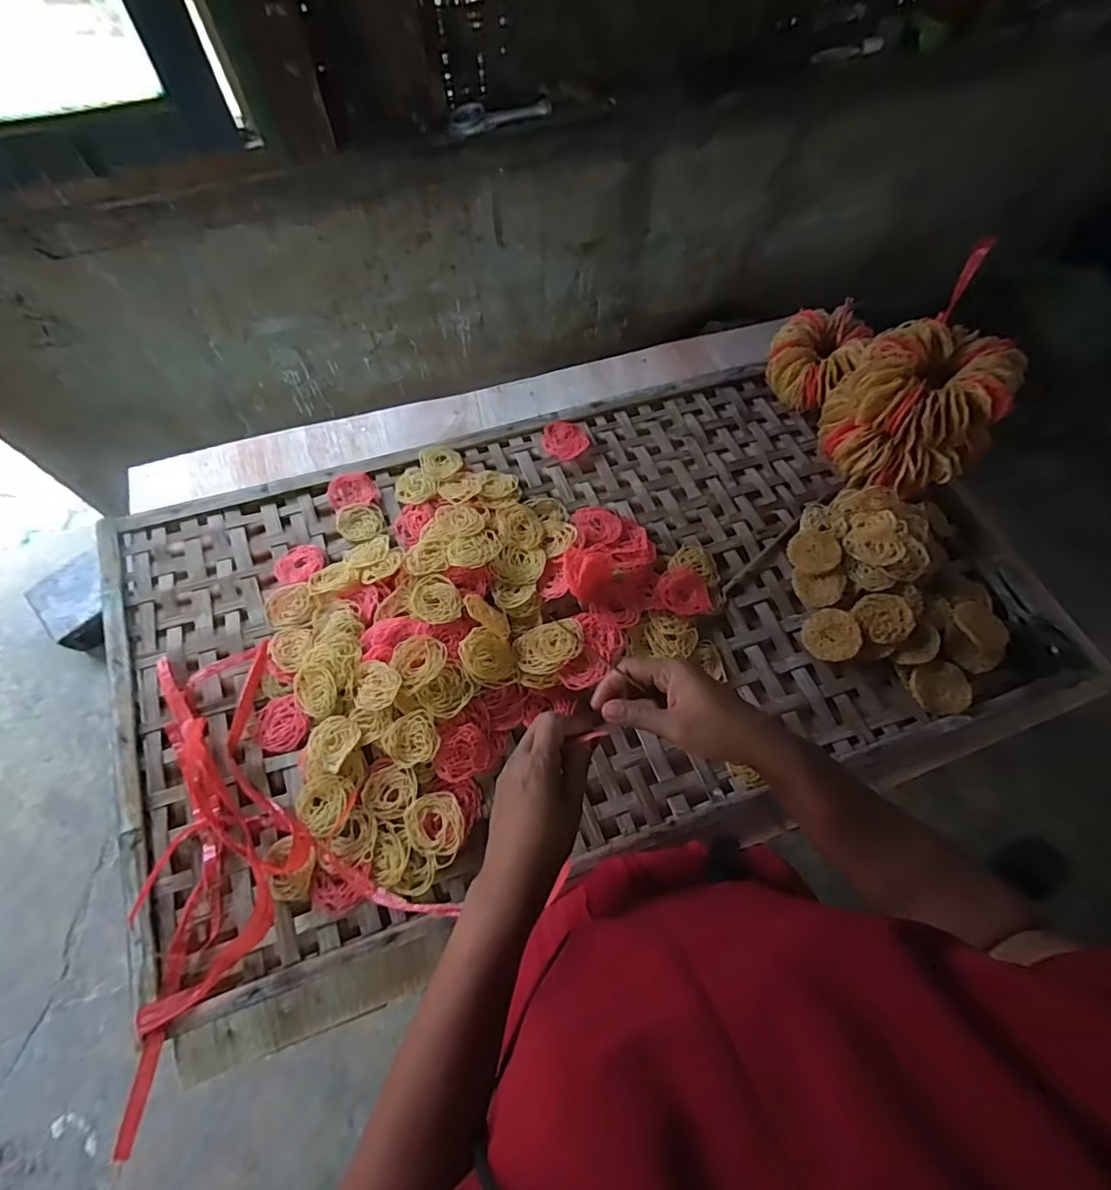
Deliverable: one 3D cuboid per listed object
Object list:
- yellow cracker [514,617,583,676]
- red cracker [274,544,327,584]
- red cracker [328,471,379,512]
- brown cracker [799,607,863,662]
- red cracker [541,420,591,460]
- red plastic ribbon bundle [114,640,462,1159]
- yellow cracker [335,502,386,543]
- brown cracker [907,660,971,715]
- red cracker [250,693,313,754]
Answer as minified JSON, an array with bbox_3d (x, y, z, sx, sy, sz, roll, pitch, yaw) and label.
[{"bbox_3d":[-0.008,0.068,0.691,0.089,0.025,0.064,-13,67,-8],"label":"yellow cracker"},{"bbox_3d":[-0.355,-0.045,0.743,0.057,0.014,0.065,34,69,12],"label":"red cracker"},{"bbox_3d":[-0.300,-0.156,0.790,0.068,0.016,0.053,-16,68,-10],"label":"red cracker"},{"bbox_3d":[0.367,0.053,0.715,0.069,0.007,0.071,-19,66,21],"label":"brown cracker"},{"bbox_3d":[0.014,-0.246,0.850,0.069,0.014,0.072,1,66,-2],"label":"red cracker"},{"bbox_3d":[-0.372,0.261,0.603,0.317,0.026,0.429,-33,71,-16],"label":"red plastic ribbon bundle"},{"bbox_3d":[-0.281,-0.104,0.775,0.066,0.008,0.065,1,66,-2],"label":"yellow cracker"},{"bbox_3d":[0.495,0.119,0.689,0.069,0.007,0.069,-7,80,4],"label":"brown cracker"},{"bbox_3d":[-0.339,0.160,0.660,0.063,0.014,0.067,1,66,-2],"label":"red cracker"}]

